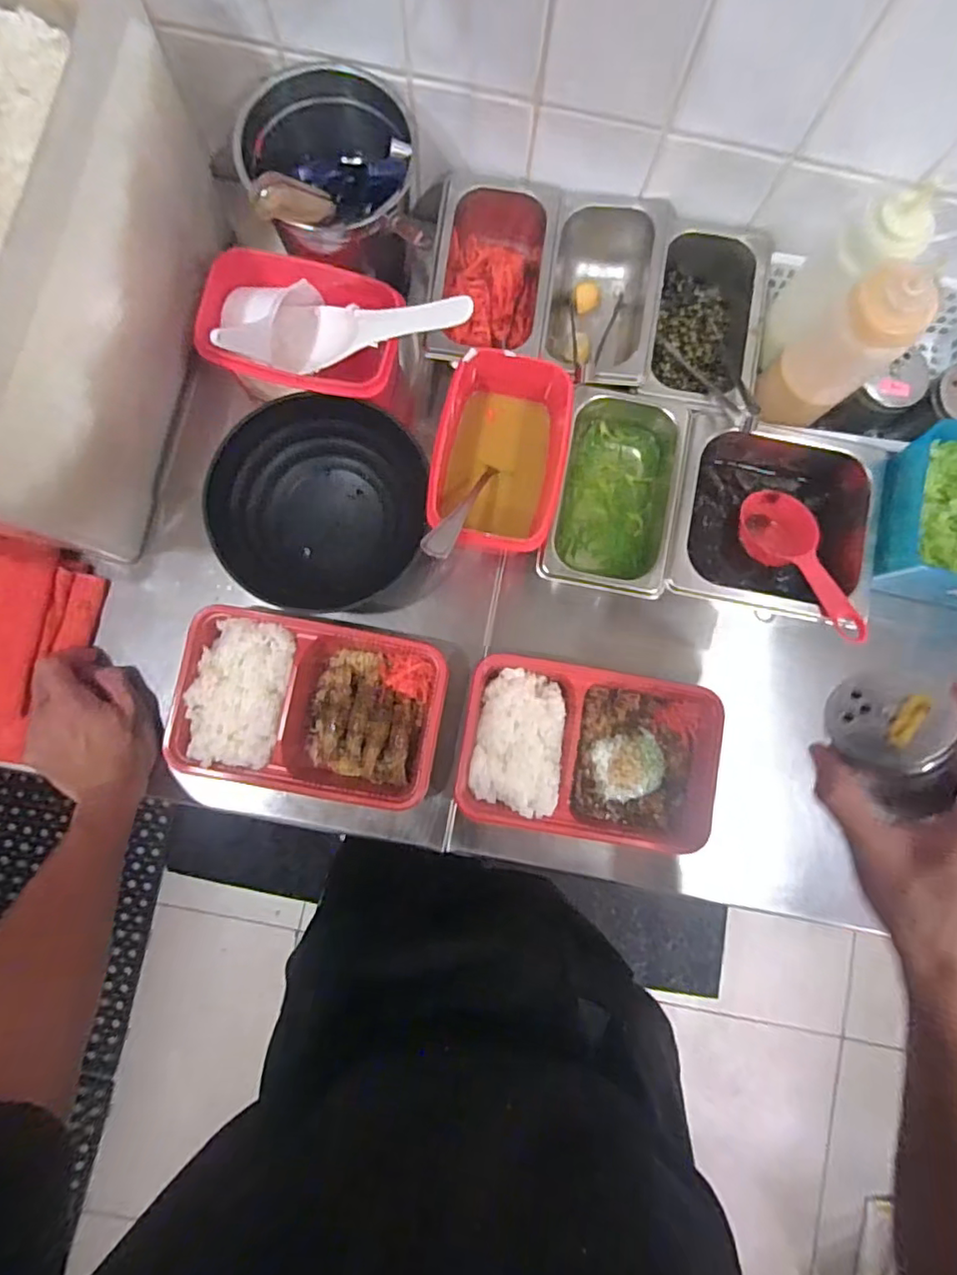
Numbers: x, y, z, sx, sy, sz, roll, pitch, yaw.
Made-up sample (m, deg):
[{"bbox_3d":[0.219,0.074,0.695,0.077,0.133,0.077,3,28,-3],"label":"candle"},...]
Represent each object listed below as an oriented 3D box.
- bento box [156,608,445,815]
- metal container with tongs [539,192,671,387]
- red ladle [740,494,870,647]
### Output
[{"bbox_3d":[-0.142,0.061,0.510,0.217,0.047,0.144,12,84,-2],"label":"bento box"},{"bbox_3d":[0.106,-0.300,0.540,0.099,0.075,0.175,8,85,-2],"label":"metal container with tongs"},{"bbox_3d":[0.283,-0.064,0.513,0.059,0.028,0.151,-18,61,-4],"label":"red ladle"}]

